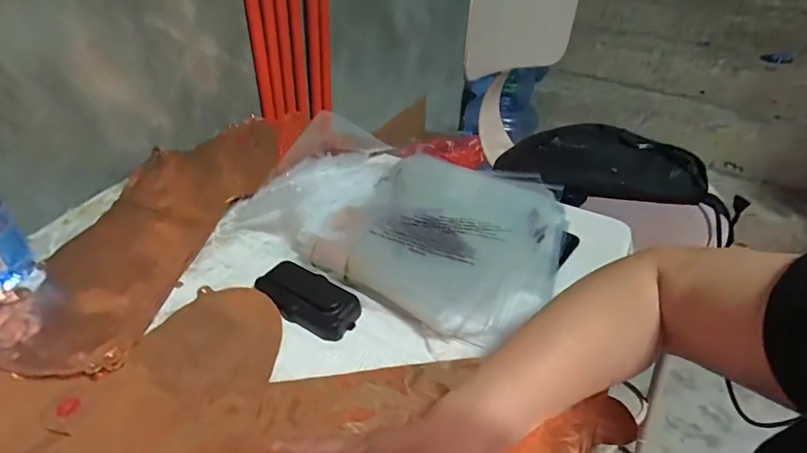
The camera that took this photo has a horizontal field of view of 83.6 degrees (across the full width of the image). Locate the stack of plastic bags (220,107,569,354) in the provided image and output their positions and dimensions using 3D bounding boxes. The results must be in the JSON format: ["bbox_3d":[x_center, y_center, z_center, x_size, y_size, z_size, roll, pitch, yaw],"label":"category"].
[{"bbox_3d":[-0.002,-0.015,0.526,0.367,0.070,0.238,24,41,25],"label":"stack of plastic bags"}]

